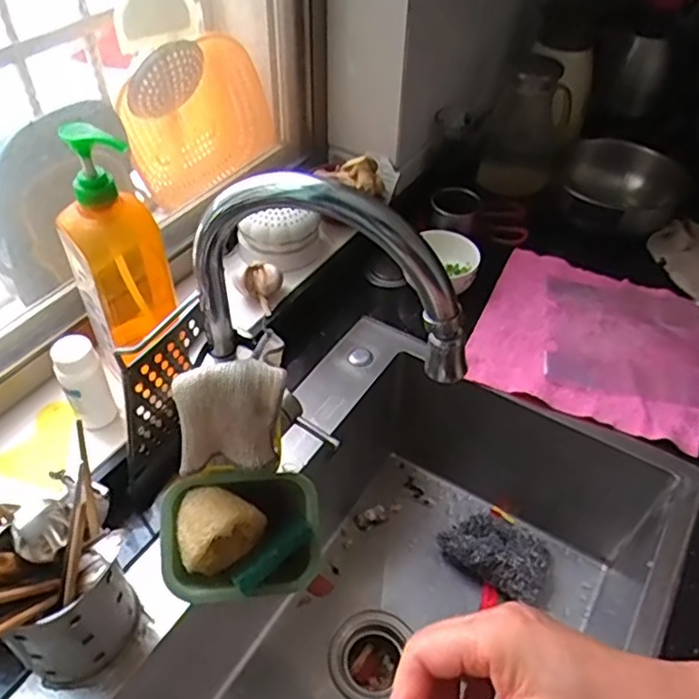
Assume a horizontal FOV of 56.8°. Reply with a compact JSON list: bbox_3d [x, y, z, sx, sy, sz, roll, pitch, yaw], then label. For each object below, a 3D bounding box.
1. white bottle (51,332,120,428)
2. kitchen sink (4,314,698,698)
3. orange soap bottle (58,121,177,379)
[{"bbox_3d":[-0.261,0.038,0.639,0.042,0.103,0.044,-19,49,-20],"label":"white bottle"},{"bbox_3d":[0.057,0.298,0.731,0.459,0.259,0.538,25,49,20],"label":"kitchen sink"},{"bbox_3d":[-0.221,-0.095,0.612,0.079,0.237,0.073,-26,52,-25],"label":"orange soap bottle"}]

